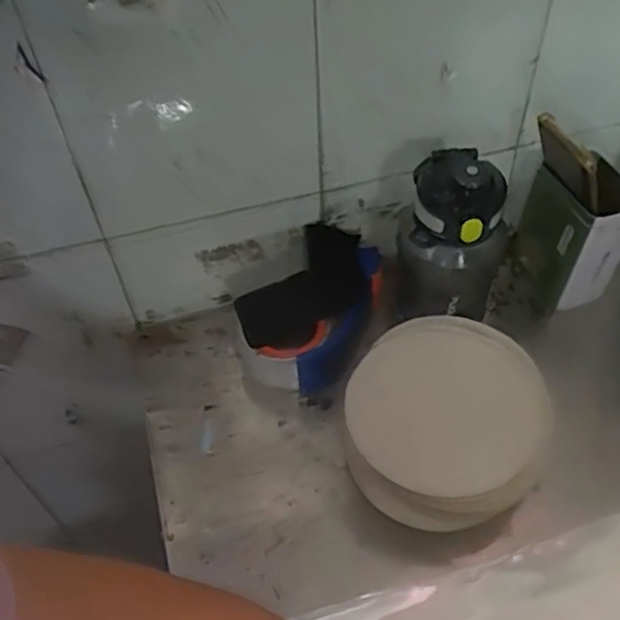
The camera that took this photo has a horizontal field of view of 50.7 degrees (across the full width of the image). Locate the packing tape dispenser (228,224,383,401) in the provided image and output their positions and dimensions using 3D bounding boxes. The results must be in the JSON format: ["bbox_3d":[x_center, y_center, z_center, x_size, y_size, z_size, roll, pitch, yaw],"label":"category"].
[{"bbox_3d":[0.006,-0.003,0.627,0.114,0.079,0.160,22,54,21],"label":"packing tape dispenser"}]

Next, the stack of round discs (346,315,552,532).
[{"bbox_3d":[0.108,0.091,0.537,0.154,0.092,0.165,3,50,6],"label":"stack of round discs"}]

